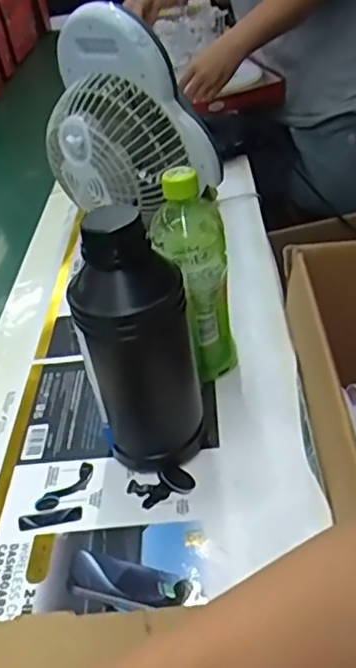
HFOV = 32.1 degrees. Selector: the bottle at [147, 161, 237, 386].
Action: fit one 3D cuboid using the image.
[{"bbox_3d":[0.016,-0.053,0.581,0.062,0.206,0.069,-7,37,4],"label":"bottle"}]

